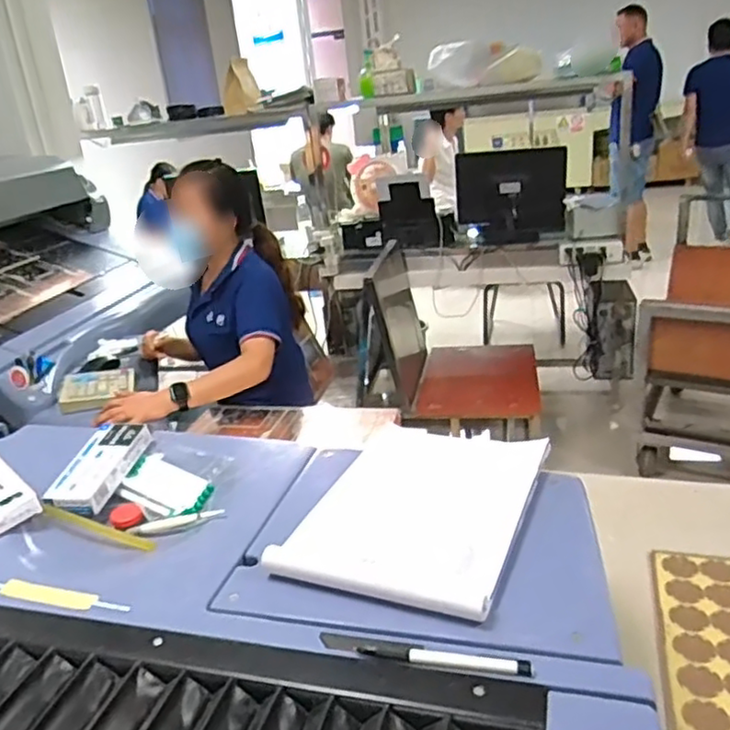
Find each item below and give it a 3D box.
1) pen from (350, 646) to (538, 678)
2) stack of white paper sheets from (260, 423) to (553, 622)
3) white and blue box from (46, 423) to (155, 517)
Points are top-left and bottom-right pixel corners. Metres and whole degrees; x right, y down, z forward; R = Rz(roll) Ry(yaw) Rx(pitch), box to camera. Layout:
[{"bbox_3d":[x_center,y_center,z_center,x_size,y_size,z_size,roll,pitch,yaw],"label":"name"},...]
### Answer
[{"bbox_3d":[0.060,0.231,0.524,0.138,0.009,0.015,1,23,16],"label":"pen"},{"bbox_3d":[0.064,0.145,0.716,0.212,0.029,0.288,5,24,26],"label":"stack of white paper sheets"},{"bbox_3d":[-0.344,0.132,0.859,0.070,0.029,0.154,2,34,15],"label":"white and blue box"}]

